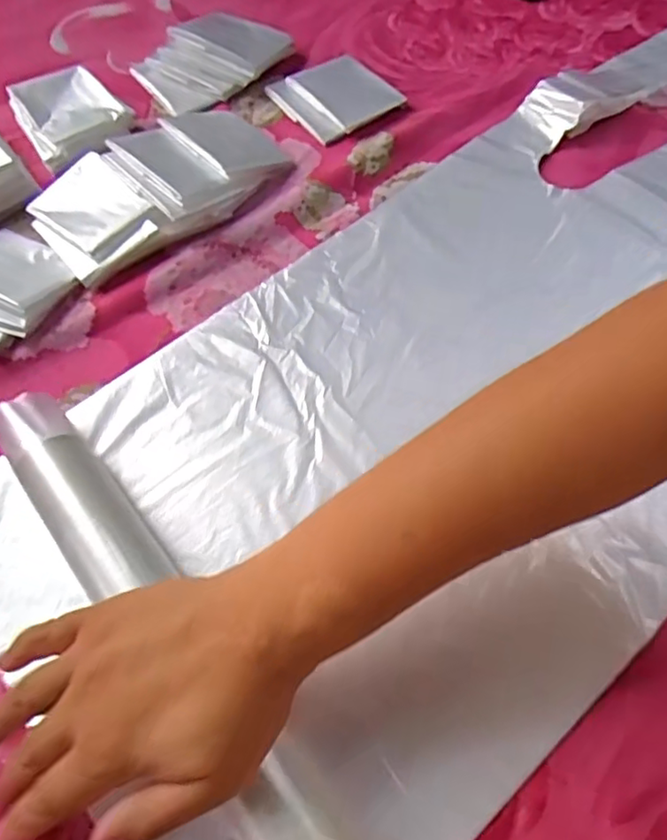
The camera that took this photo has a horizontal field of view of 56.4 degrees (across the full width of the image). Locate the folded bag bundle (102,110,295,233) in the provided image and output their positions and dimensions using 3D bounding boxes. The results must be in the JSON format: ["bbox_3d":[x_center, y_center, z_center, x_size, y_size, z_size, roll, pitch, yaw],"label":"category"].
[{"bbox_3d":[-0.096,-0.192,0.453,0.089,0.033,0.117,39,70,20],"label":"folded bag bundle"}]

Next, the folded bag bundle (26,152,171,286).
[{"bbox_3d":[-0.166,-0.140,0.430,0.067,0.025,0.092,-38,67,-16],"label":"folded bag bundle"}]

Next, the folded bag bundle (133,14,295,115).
[{"bbox_3d":[-0.098,-0.302,0.517,0.117,0.027,0.086,-34,66,-15],"label":"folded bag bundle"}]

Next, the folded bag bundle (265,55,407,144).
[{"bbox_3d":[0.002,-0.262,0.499,0.085,0.011,0.083,-28,65,-12],"label":"folded bag bundle"}]

